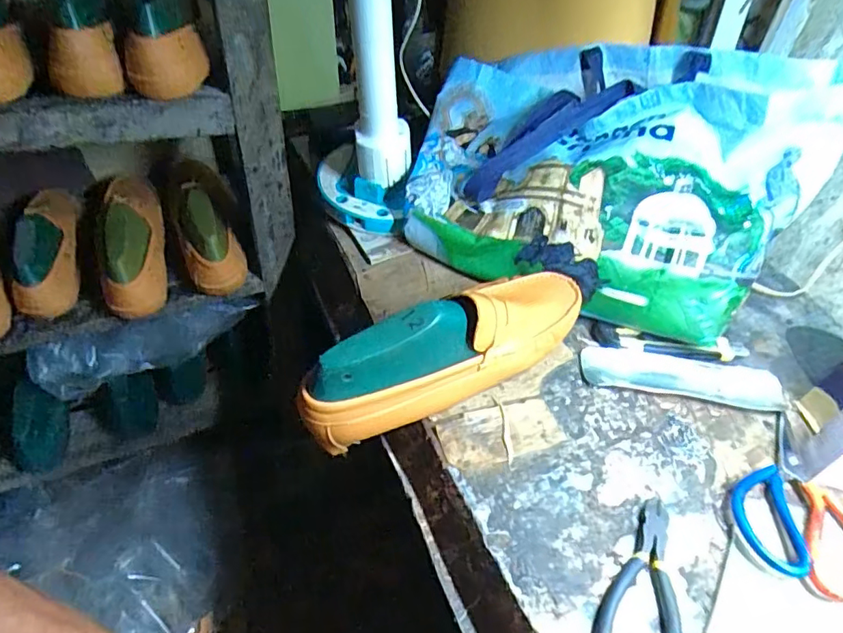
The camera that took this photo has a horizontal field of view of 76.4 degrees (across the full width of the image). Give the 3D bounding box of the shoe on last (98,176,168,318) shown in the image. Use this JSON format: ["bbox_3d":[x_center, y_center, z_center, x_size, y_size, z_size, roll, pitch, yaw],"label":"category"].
[{"bbox_3d":[-0.417,-0.128,0.763,0.086,0.096,0.278,-15,50,-18],"label":"shoe on last"}]

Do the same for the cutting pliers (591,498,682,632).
[{"bbox_3d":[0.168,0.205,0.392,0.059,0.008,0.151,25,48,20],"label":"cutting pliers"}]

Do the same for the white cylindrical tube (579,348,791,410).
[{"bbox_3d":[0.259,0.059,0.534,0.193,0.016,0.046,9,45,4],"label":"white cylindrical tube"}]

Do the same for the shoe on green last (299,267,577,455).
[{"bbox_3d":[0.033,0.028,0.488,0.287,0.107,0.076,-28,53,-29],"label":"shoe on green last"}]

